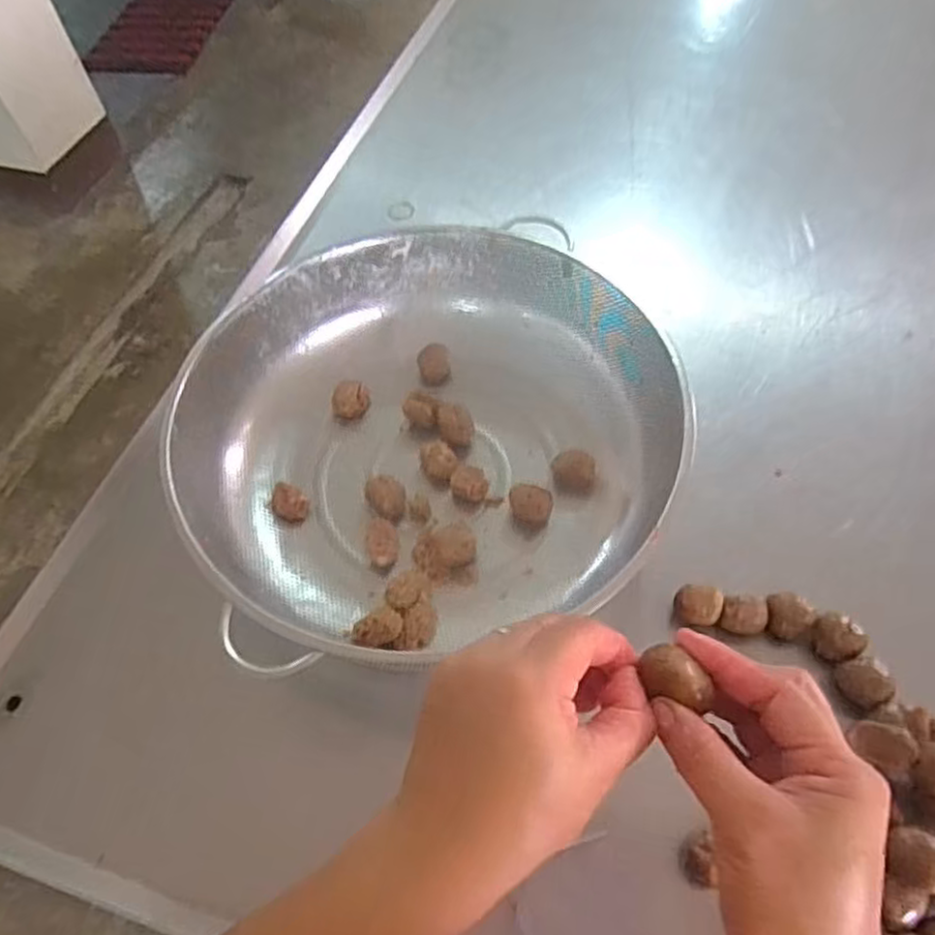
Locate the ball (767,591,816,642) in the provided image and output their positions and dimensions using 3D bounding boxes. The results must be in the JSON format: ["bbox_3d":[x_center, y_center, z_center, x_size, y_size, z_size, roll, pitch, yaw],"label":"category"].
[{"bbox_3d":[0.243,0.115,0.537,0.032,0.029,0.030,-1,57,2],"label":"ball"}]

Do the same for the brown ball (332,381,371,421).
[{"bbox_3d":[-0.109,-0.062,0.667,0.034,0.027,0.029,-14,58,-7],"label":"brown ball"}]

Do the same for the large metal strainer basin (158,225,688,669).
[{"bbox_3d":[-0.037,-0.045,0.602,0.355,0.109,0.334,-1,57,2],"label":"large metal strainer basin"}]

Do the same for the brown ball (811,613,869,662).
[{"bbox_3d":[0.277,0.127,0.530,0.032,0.029,0.034,-1,57,2],"label":"brown ball"}]

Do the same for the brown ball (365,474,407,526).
[{"bbox_3d":[-0.068,0.029,0.607,0.031,0.027,0.039,-18,58,-9],"label":"brown ball"}]

